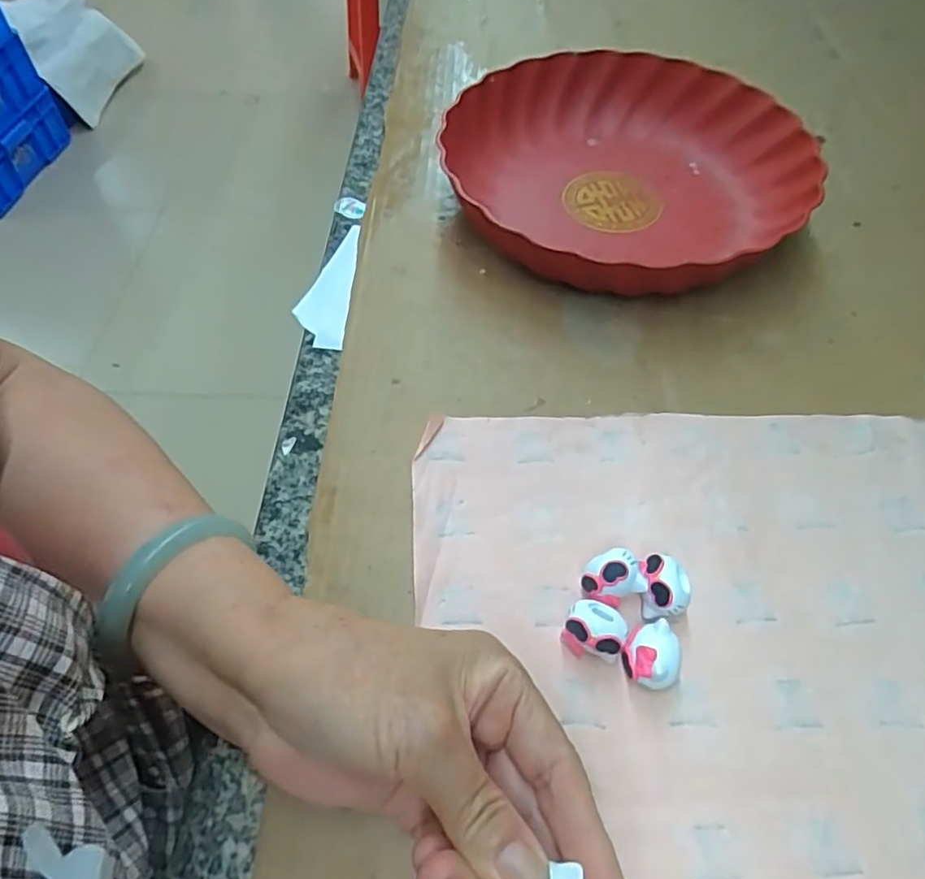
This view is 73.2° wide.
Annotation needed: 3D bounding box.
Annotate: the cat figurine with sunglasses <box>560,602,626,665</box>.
[{"bbox_3d":[0.056,0.081,0.263,0.024,0.020,0.019,21,58,14],"label":"cat figurine with sunglasses"}]

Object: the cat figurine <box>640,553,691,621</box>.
[{"bbox_3d":[0.089,0.066,0.274,0.020,0.022,0.024,2,56,1],"label":"cat figurine"}]

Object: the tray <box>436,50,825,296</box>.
[{"bbox_3d":[0.108,-0.185,0.429,0.235,0.049,0.246,14,57,9],"label":"tray"}]

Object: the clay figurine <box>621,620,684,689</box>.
[{"bbox_3d":[0.078,0.090,0.258,0.022,0.019,0.025,4,56,2],"label":"clay figurine"}]

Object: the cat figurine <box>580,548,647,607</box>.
[{"bbox_3d":[0.064,0.063,0.273,0.023,0.027,0.020,-22,58,-15],"label":"cat figurine"}]

